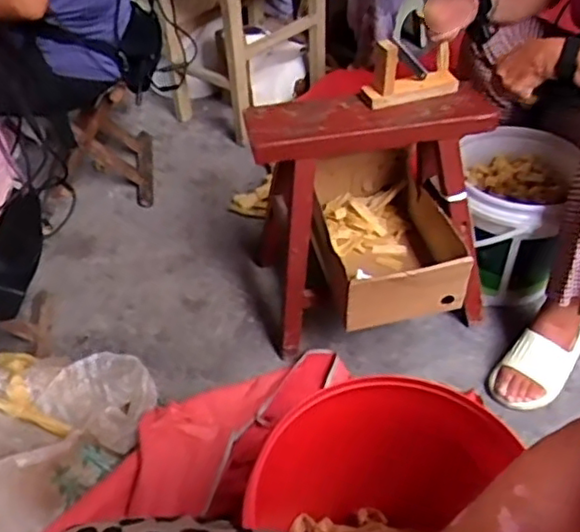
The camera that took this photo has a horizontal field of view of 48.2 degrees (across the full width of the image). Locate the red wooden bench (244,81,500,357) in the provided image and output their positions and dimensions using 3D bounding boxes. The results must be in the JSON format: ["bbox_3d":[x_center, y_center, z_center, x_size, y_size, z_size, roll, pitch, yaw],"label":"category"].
[{"bbox_3d":[0.131,-0.117,1.161,0.382,0.406,0.299,-9,44,-8],"label":"red wooden bench"}]

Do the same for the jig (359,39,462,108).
[{"bbox_3d":[0.196,-0.308,1.031,0.151,0.099,0.047,-13,45,-12],"label":"jig"}]

